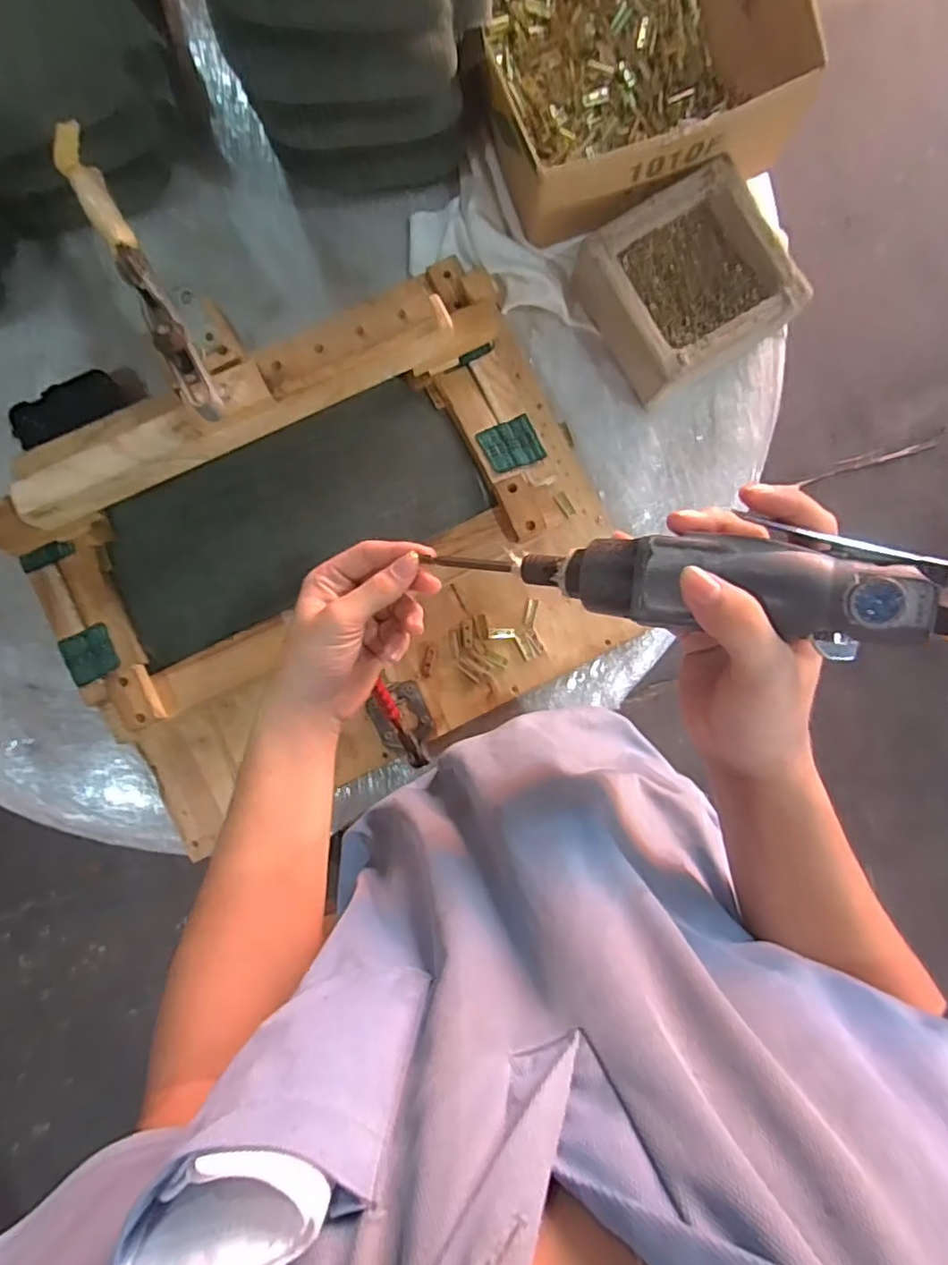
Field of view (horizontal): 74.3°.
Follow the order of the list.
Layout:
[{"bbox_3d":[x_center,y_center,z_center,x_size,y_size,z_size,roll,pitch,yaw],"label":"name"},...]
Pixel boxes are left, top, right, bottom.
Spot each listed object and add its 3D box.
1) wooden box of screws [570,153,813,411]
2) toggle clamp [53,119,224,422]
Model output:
[{"bbox_3d":[0.216,-0.355,0.644,0.174,0.074,0.167,-31,89,-2],"label":"wooden box of screws"},{"bbox_3d":[-0.249,-0.262,0.465,0.026,0.033,0.247,-30,89,-2],"label":"toggle clamp"}]

